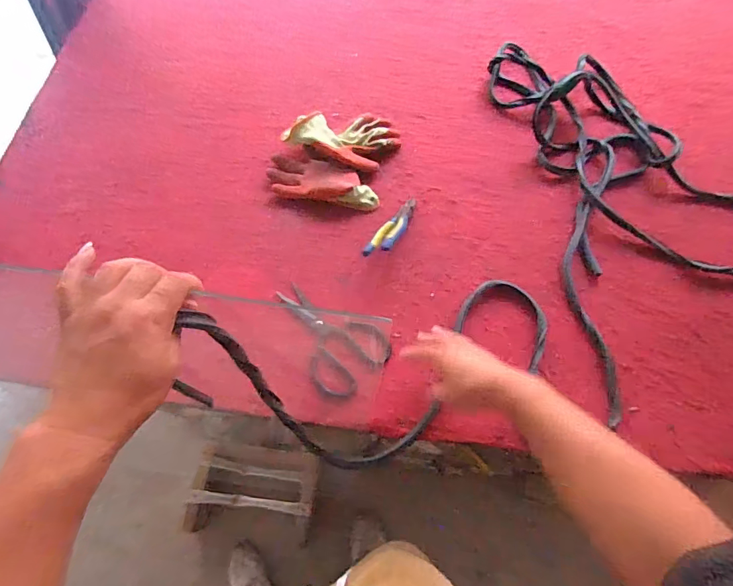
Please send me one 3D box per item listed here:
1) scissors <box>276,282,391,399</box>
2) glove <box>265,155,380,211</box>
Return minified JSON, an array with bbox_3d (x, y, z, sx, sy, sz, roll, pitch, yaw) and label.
[{"bbox_3d":[-0.070,0.065,0.743,0.127,0.017,0.220,-42,74,-17],"label":"scissors"},{"bbox_3d":[-0.089,-0.219,0.850,0.229,0.032,0.097,17,67,5],"label":"glove"}]

